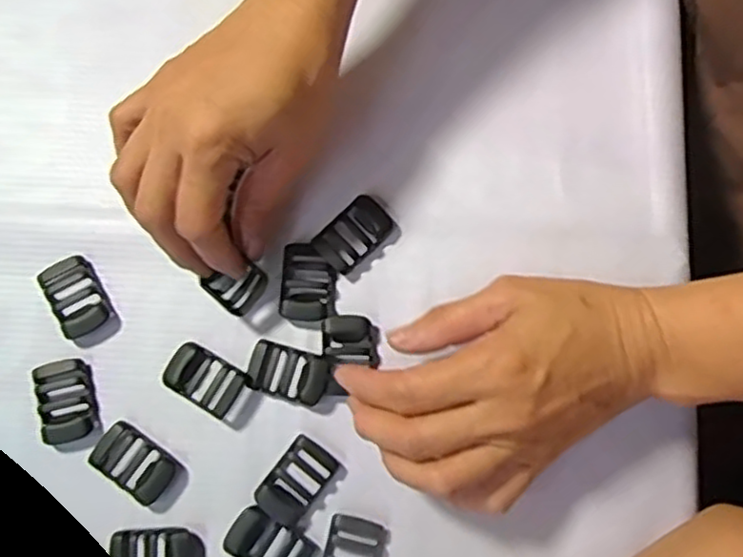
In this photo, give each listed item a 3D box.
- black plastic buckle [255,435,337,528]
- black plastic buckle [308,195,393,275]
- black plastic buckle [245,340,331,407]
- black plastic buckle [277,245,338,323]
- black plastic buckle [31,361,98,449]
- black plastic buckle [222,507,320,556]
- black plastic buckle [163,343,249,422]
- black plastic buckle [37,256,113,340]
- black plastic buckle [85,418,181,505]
[{"bbox_3d":[-0.036,0.096,0.331,0.024,0.004,0.038,39,81,6],"label":"black plastic buckle"},{"bbox_3d":[-0.009,-0.023,0.350,0.024,0.004,0.039,44,82,6],"label":"black plastic buckle"},{"bbox_3d":[-0.040,0.046,0.338,0.038,0.007,0.023,17,80,2],"label":"black plastic buckle"},{"bbox_3d":[-0.031,0.003,0.344,0.027,0.004,0.038,3,80,-1],"label":"black plastic buckle"},{"bbox_3d":[-0.146,0.059,0.332,0.026,0.004,0.039,-10,80,-3],"label":"black plastic buckle"},{"bbox_3d":[-0.047,0.124,0.324,0.040,0.007,0.023,33,81,5],"label":"black plastic buckle"},{"bbox_3d":[-0.081,0.048,0.336,0.038,0.009,0.025,31,81,4],"label":"black plastic buckle"},{"bbox_3d":[-0.145,0.009,0.343,0.024,0.006,0.038,-28,82,-6],"label":"black plastic buckle"},{"bbox_3d":[-0.113,0.087,0.331,0.038,0.004,0.024,38,81,5],"label":"black plastic buckle"}]

